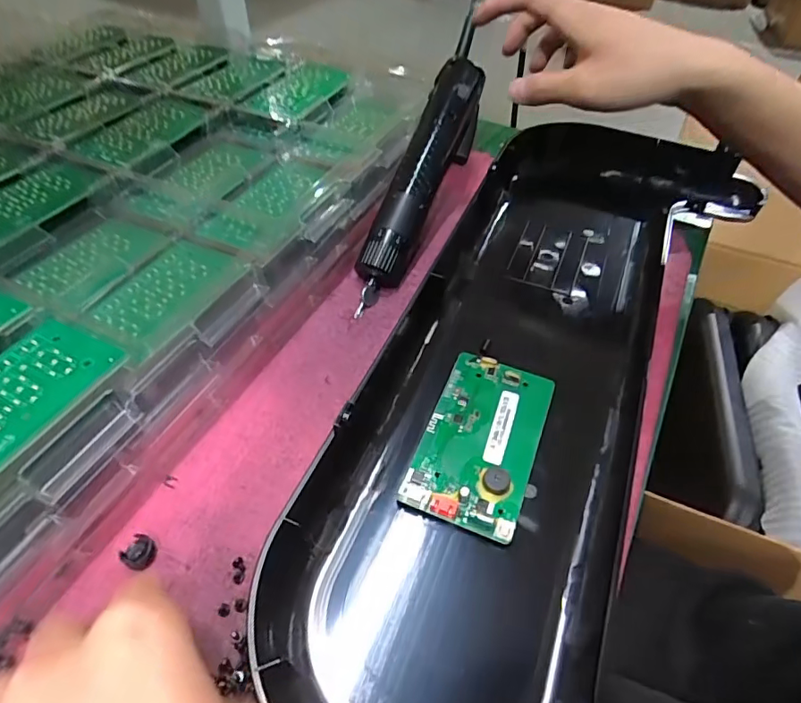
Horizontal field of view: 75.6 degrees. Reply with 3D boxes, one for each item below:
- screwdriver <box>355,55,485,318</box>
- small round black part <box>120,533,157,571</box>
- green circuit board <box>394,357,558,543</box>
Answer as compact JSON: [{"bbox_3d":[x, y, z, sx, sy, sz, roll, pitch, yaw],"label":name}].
[{"bbox_3d":[0.014,-0.130,0.388,0.042,0.039,0.224,18,74,16],"label":"screwdriver"},{"bbox_3d":[-0.124,0.096,0.246,0.013,0.009,0.015,29,54,24],"label":"small round black part"},{"bbox_3d":[0.045,0.047,0.286,0.060,0.008,0.104,17,50,15],"label":"green circuit board"}]

